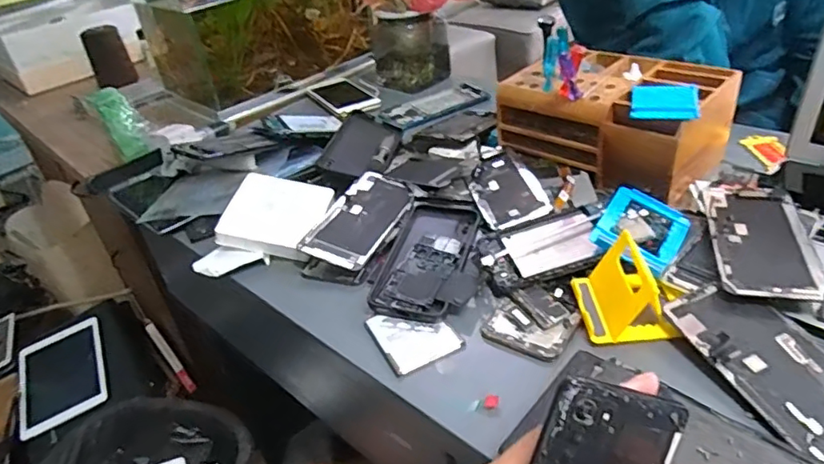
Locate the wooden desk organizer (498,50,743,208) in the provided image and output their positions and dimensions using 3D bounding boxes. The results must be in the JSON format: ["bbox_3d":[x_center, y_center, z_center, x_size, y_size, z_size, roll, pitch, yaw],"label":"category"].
[{"bbox_3d":[0.222,-0.130,0.624,0.148,0.084,0.214,-31,40,-28],"label":"wooden desk organizer"}]

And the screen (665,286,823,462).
[{"bbox_3d":[0.256,0.091,0.396,0.074,0.008,0.149,-22,43,-9],"label":"screen"}]

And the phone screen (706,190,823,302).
[{"bbox_3d":[0.298,0.006,0.480,0.076,0.007,0.144,5,38,17],"label":"phone screen"}]

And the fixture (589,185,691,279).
[{"bbox_3d":[0.209,-0.002,0.517,0.070,0.010,0.088,31,54,18],"label":"fixture"}]

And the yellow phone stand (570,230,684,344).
[{"bbox_3d":[0.174,0.045,0.454,0.075,0.052,0.071,-7,35,4],"label":"yellow phone stand"}]

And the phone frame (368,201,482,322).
[{"bbox_3d":[0.017,0.022,0.551,0.076,0.016,0.161,5,37,20],"label":"phone frame"}]

